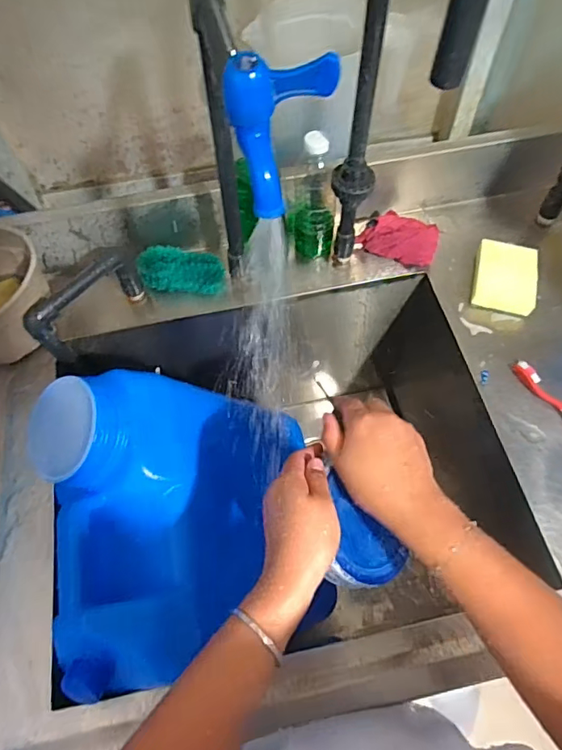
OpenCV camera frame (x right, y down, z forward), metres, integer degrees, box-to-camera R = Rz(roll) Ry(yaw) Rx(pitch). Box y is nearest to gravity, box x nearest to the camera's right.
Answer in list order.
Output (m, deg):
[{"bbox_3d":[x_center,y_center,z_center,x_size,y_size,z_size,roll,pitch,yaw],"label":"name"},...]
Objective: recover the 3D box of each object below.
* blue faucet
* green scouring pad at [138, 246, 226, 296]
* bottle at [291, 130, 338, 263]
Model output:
[{"bbox_3d":[-0.003,-0.152,0.304,0.059,0.077,0.062,-20,62,-9],"label":"blue faucet"},{"bbox_3d":[-0.138,-0.142,0.693,0.117,0.036,0.059,9,62,7],"label":"green scouring pad"},{"bbox_3d":[0.045,-0.232,0.665,0.062,0.179,0.067,2,61,3],"label":"bottle"}]

